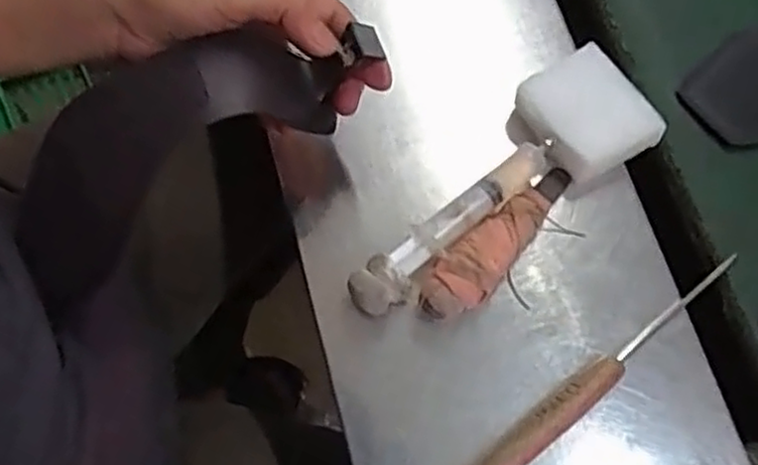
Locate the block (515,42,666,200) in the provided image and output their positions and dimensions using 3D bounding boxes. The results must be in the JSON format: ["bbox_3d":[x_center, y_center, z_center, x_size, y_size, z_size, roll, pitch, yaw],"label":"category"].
[{"bbox_3d":[0.117,-0.066,0.419,0.059,0.032,0.068,-29,75,-11],"label":"block"}]

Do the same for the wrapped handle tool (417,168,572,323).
[{"bbox_3d":[0.066,0.003,0.395,0.031,0.026,0.116,42,75,11],"label":"wrapped handle tool"}]

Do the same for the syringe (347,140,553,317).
[{"bbox_3d":[0.040,-0.003,0.399,0.134,0.023,0.026,-40,77,-14],"label":"syringe"}]

